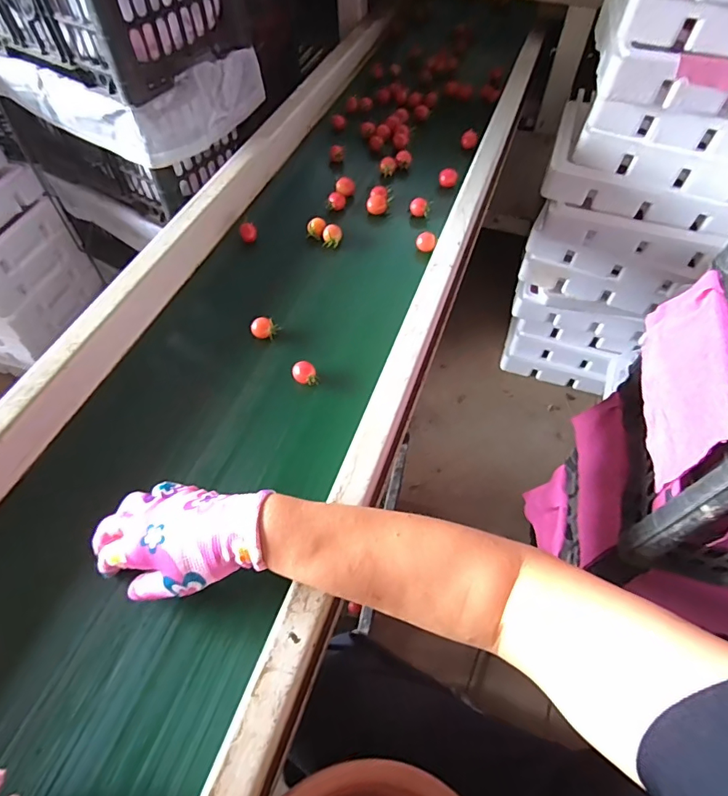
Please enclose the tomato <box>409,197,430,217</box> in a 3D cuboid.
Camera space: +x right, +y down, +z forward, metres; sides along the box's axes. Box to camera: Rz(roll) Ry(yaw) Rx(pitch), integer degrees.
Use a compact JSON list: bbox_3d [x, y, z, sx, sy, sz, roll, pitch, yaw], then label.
[{"bbox_3d":[0.084,-0.285,0.714,0.029,0.025,0.023,2,57,7],"label":"tomato"}]

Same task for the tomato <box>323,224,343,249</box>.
[{"bbox_3d":[-0.045,-0.229,0.675,0.026,0.023,0.029,-2,57,4],"label":"tomato"}]

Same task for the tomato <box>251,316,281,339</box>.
[{"bbox_3d":[-0.120,-0.084,0.575,0.031,0.020,0.024,-23,58,-10],"label":"tomato"}]

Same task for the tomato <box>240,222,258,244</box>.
[{"bbox_3d":[-0.164,-0.235,0.676,0.024,0.020,0.028,-19,57,-7],"label":"tomato"}]

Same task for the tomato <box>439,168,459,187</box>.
[{"bbox_3d":[0.134,-0.346,0.752,0.029,0.025,0.028,2,57,7],"label":"tomato"}]

